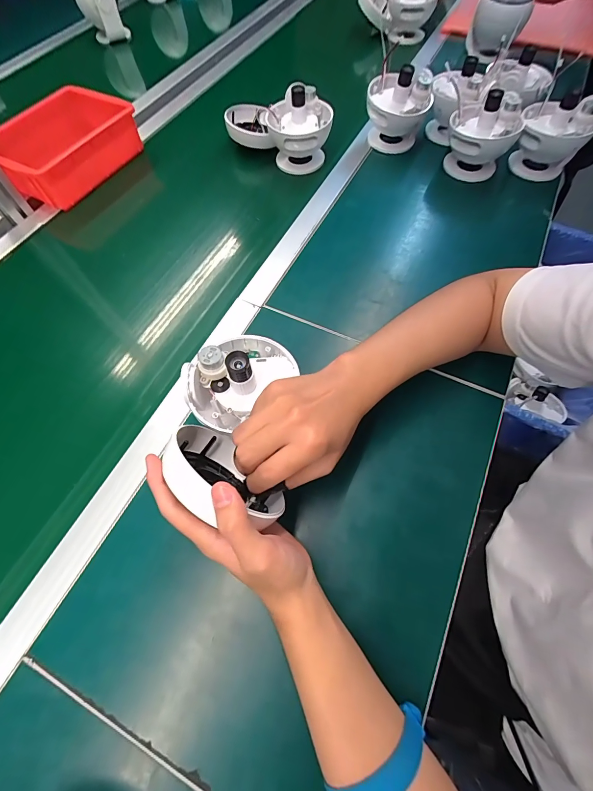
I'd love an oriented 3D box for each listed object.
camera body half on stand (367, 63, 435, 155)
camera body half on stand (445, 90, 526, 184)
[{"bbox_3d":[0.193,-0.547,0.653,0.119,0.117,0.096,11,63,8],"label":"camera body half on stand"},{"bbox_3d":[0.332,-0.465,0.610,0.118,0.114,0.109,20,65,12],"label":"camera body half on stand"}]

